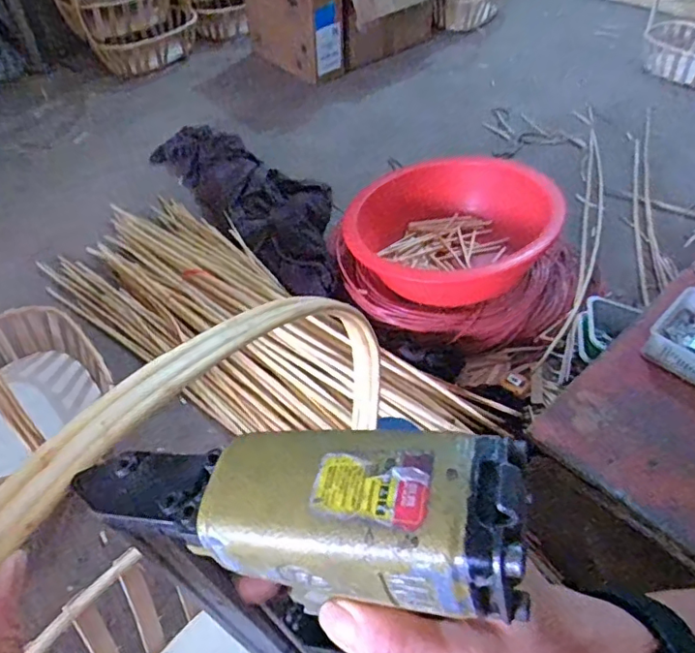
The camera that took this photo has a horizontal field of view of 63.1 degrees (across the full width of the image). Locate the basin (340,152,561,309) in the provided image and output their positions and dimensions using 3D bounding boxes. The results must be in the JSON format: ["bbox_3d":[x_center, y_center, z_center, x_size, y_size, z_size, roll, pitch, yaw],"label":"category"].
[{"bbox_3d":[0.240,-0.221,1.292,0.441,0.174,0.441,4,45,15],"label":"basin"}]

